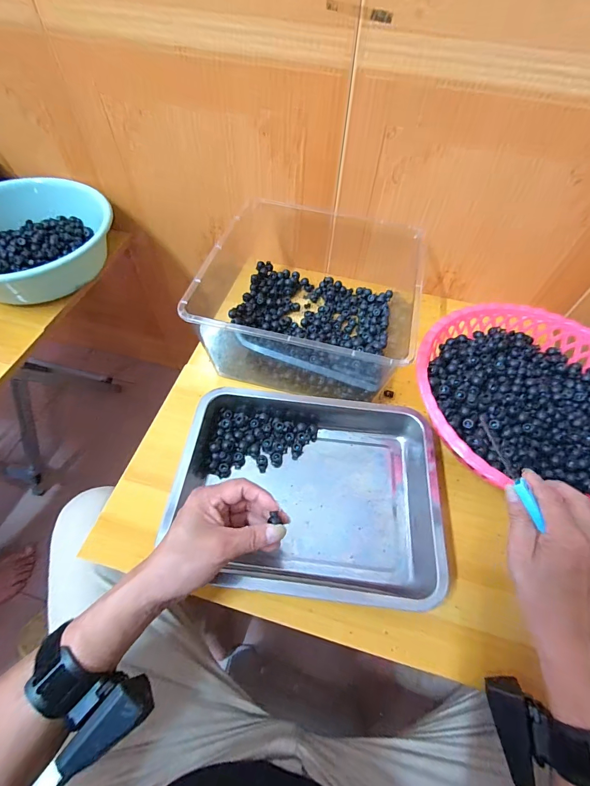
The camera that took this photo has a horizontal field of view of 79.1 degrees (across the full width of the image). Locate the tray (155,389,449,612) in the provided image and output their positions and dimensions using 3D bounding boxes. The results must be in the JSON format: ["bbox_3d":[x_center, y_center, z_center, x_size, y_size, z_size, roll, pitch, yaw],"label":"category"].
[{"bbox_3d":[0.015,0.110,0.449,0.304,0.047,0.249,6,56,2],"label":"tray"}]

